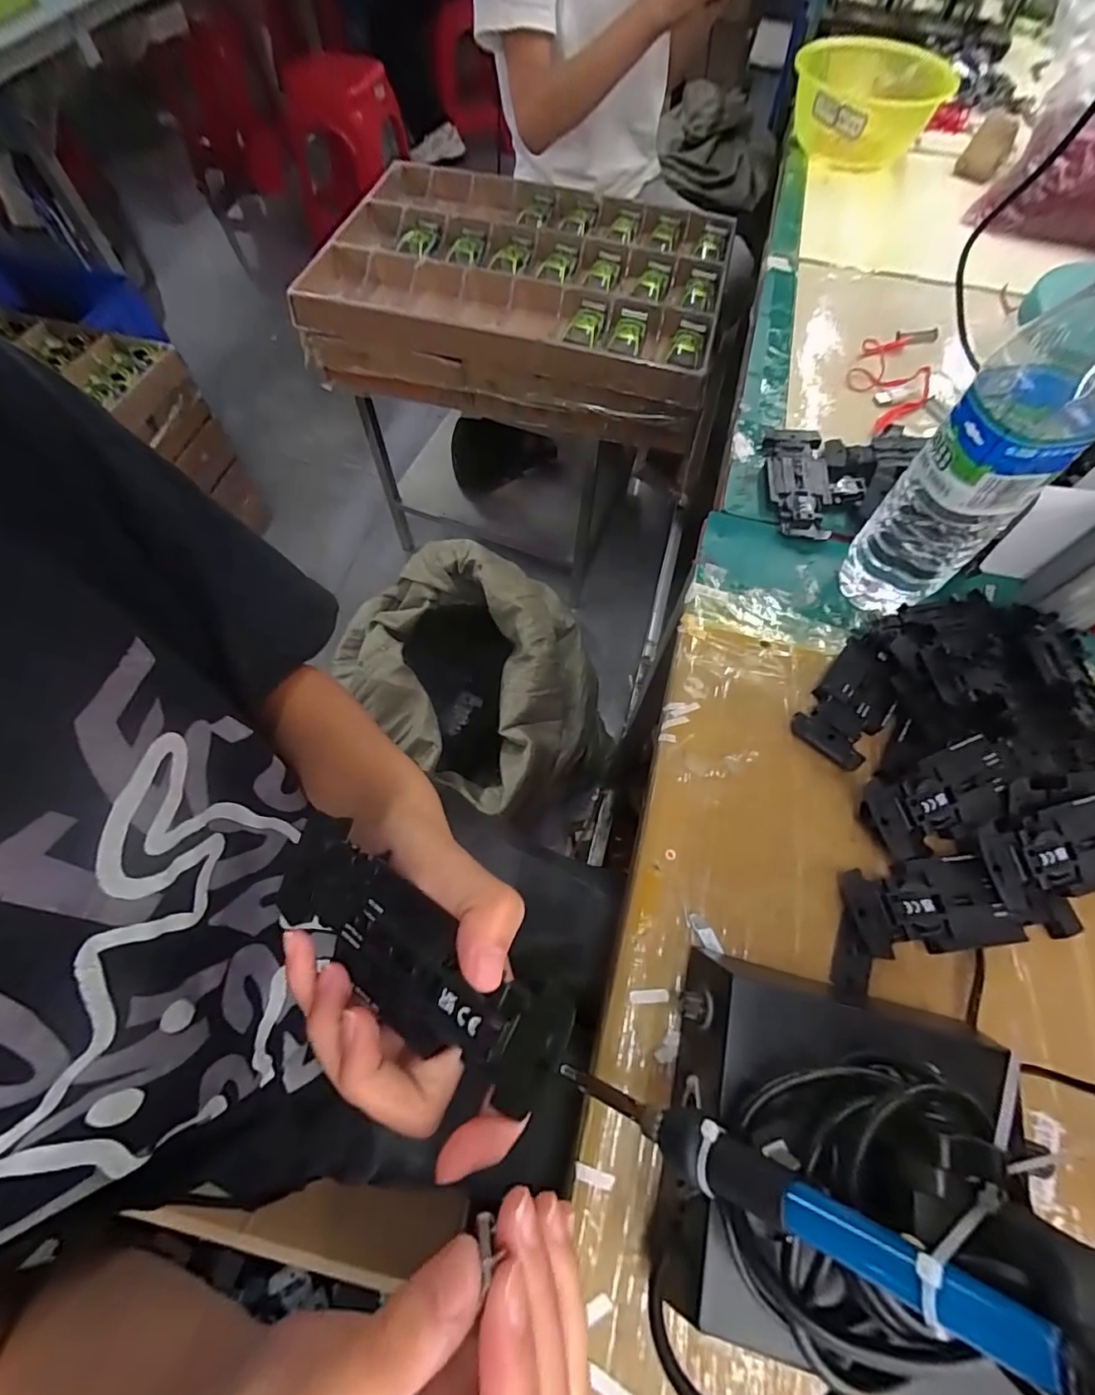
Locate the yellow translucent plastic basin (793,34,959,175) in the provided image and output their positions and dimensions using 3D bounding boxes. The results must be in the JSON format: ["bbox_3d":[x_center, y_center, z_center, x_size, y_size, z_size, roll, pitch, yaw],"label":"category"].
[{"bbox_3d":[0.409,-0.766,0.688,0.179,0.083,0.221,12,64,4],"label":"yellow translucent plastic basin"}]

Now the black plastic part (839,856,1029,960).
[{"bbox_3d":[0.212,0.116,0.297,0.087,0.015,0.047,-6,64,-4],"label":"black plastic part"}]

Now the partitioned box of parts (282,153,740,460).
[{"bbox_3d":[-0.037,-0.684,0.923,0.637,0.158,0.431,12,65,5],"label":"partitioned box of parts"}]

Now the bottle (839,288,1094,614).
[{"bbox_3d":[0.251,-0.132,0.310,0.063,0.212,0.063,38,69,16],"label":"bottle"}]

